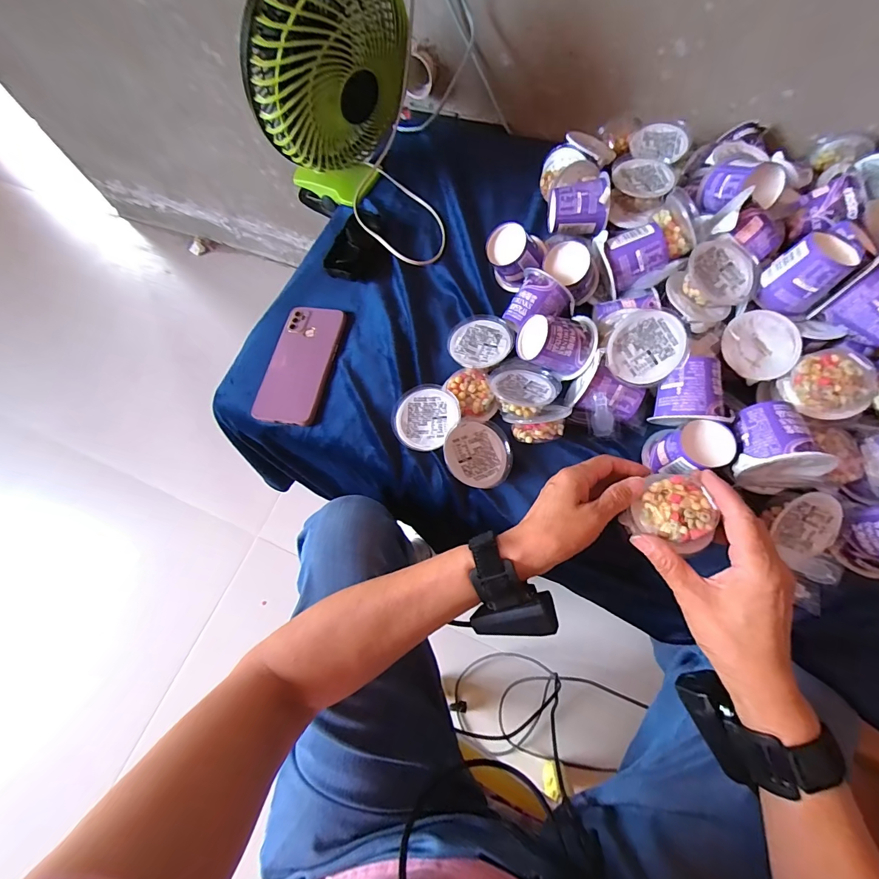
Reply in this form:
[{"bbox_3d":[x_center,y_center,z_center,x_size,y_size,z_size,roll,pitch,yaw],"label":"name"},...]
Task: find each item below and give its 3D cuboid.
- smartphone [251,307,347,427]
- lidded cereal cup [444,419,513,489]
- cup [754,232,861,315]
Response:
[{"bbox_3d":[-0.171,-0.095,0.478,0.079,0.015,0.162,10,67,1],"label":"smartphone"},{"bbox_3d":[0.036,0.015,0.399,0.070,0.025,0.070,6,71,-18],"label":"lidded cereal cup"},{"bbox_3d":[0.349,-0.157,0.372,0.047,0.054,0.050,1,67,-2],"label":"cup"}]

